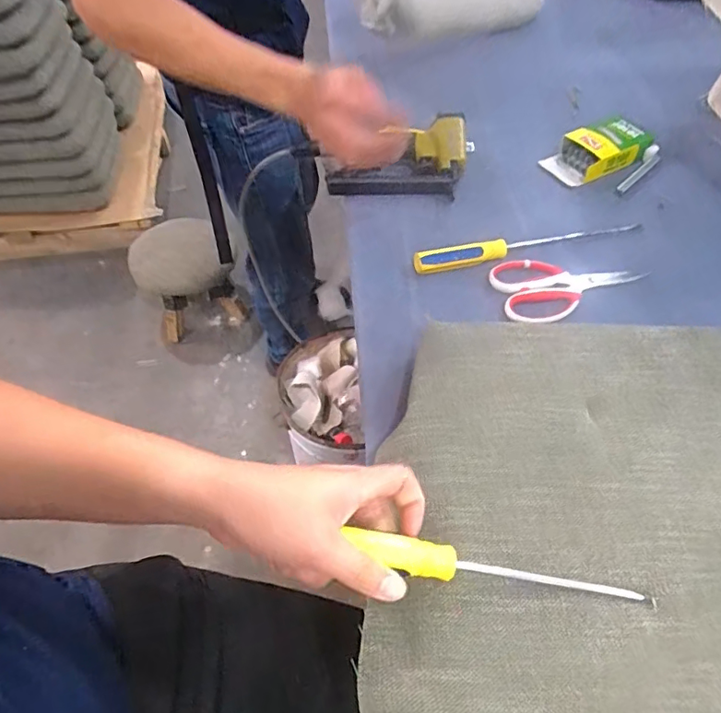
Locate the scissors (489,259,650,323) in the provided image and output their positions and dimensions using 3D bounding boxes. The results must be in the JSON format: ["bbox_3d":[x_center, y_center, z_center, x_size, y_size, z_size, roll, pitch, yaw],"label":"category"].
[{"bbox_3d":[0.245,-0.091,0.631,0.177,0.007,0.096,-14,55,-10],"label":"scissors"}]

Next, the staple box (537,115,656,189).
[{"bbox_3d":[0.347,-0.303,0.780,0.159,0.036,0.088,-22,56,-15],"label":"staple box"}]

